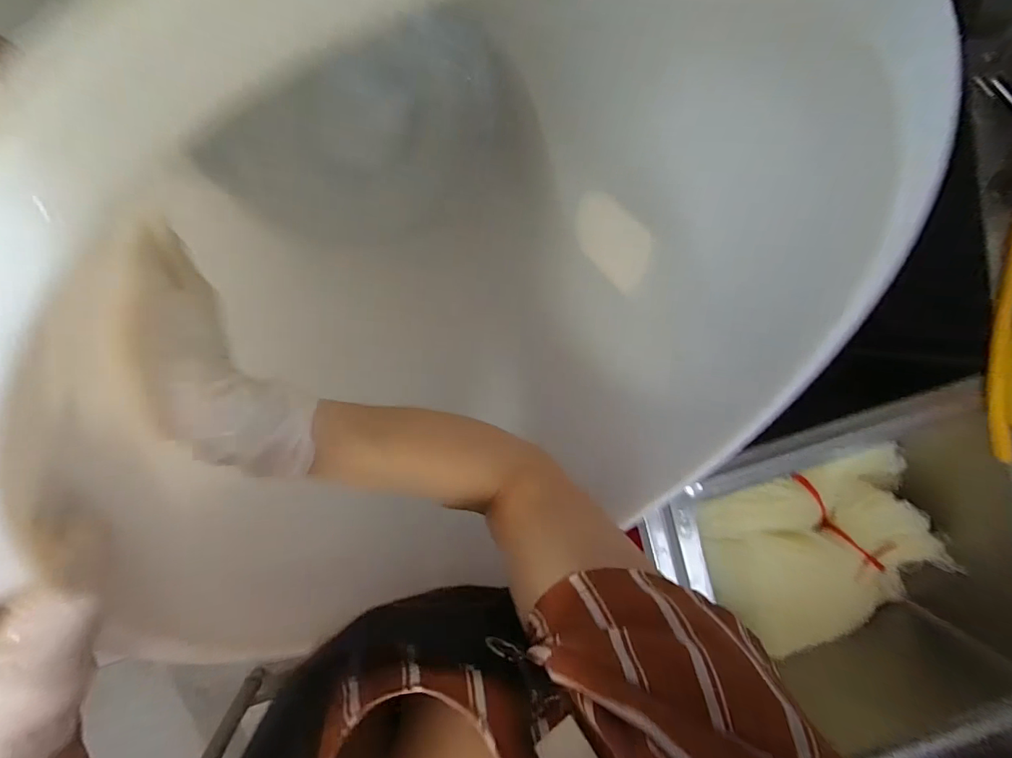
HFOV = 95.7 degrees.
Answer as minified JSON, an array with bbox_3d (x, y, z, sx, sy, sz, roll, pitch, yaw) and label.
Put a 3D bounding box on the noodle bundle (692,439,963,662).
[{"bbox_3d":[0.545,0.311,0.812,0.349,0.117,0.312,-25,100,0],"label":"noodle bundle"}]

